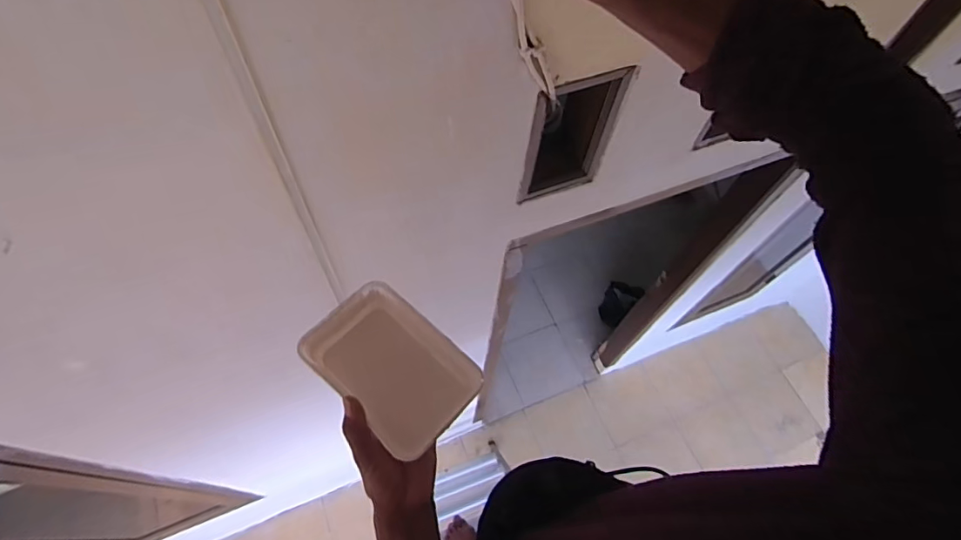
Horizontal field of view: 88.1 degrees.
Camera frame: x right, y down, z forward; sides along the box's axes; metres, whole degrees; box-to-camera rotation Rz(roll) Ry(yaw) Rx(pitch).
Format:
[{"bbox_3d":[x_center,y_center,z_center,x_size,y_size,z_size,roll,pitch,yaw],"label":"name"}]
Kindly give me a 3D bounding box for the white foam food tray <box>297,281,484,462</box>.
[{"bbox_3d":[-0.090,0.097,0.508,0.166,0.038,0.108,39,67,16],"label":"white foam food tray"}]

